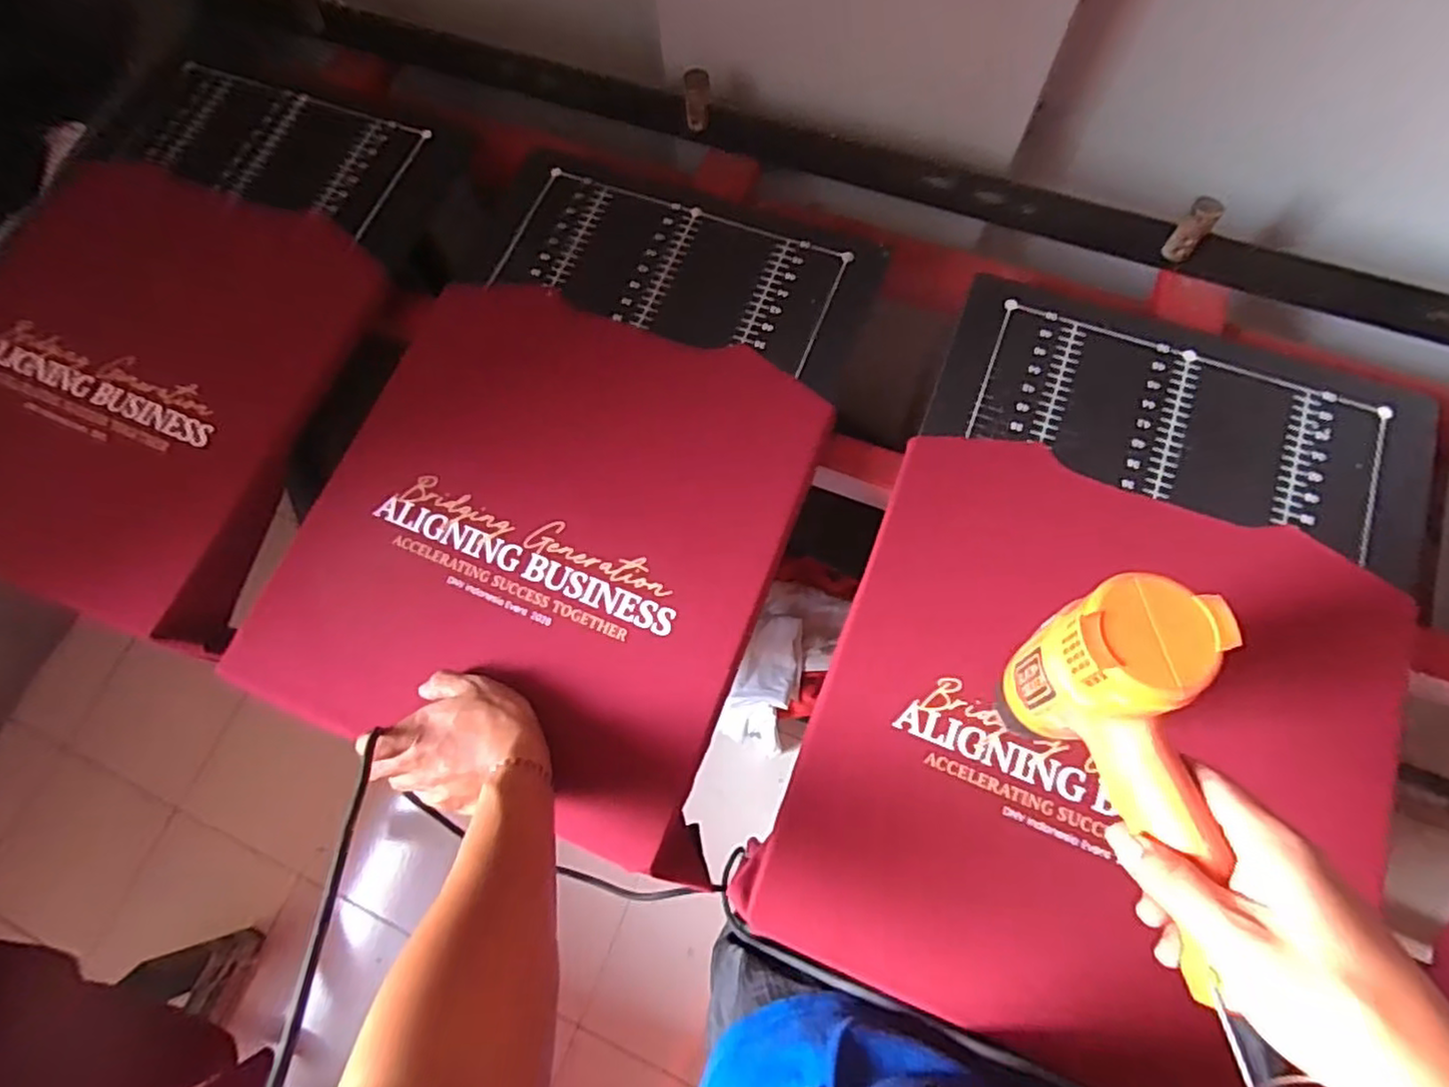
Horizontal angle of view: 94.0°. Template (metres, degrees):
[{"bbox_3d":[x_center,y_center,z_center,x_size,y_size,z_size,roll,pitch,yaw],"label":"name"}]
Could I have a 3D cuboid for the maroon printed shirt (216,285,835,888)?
[{"bbox_3d":[-0.156,-0.010,0.584,0.403,0.028,0.419,19,74,8],"label":"maroon printed shirt"}]

